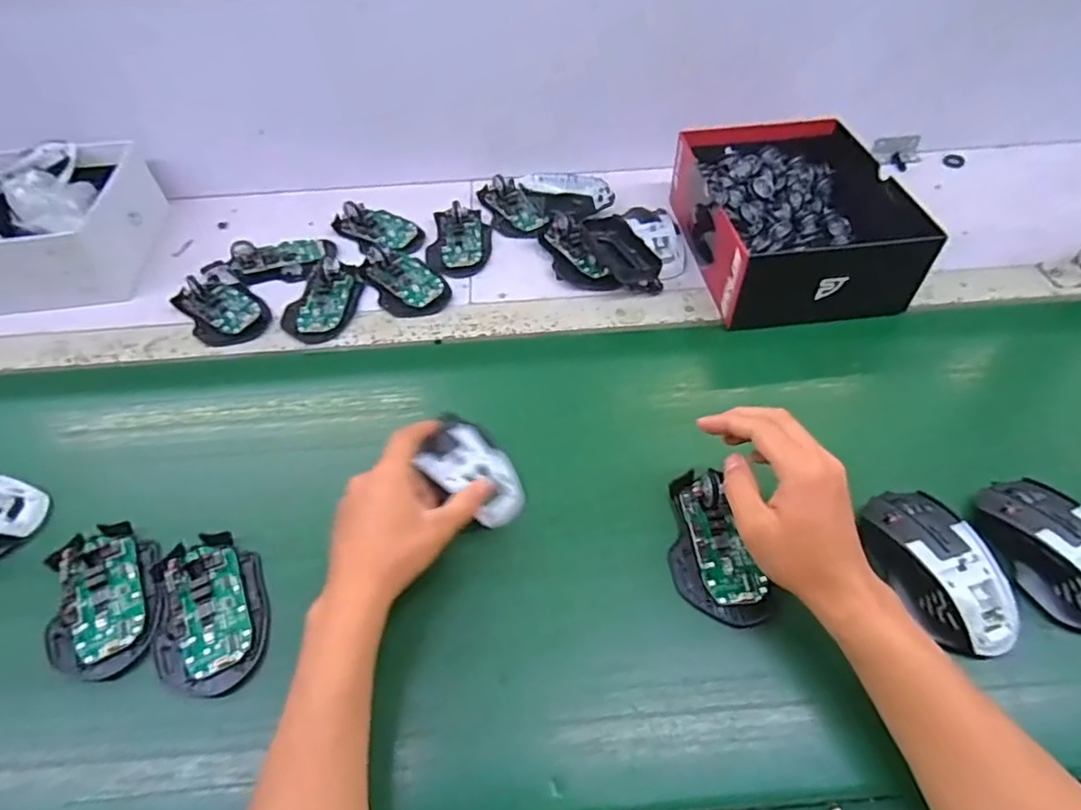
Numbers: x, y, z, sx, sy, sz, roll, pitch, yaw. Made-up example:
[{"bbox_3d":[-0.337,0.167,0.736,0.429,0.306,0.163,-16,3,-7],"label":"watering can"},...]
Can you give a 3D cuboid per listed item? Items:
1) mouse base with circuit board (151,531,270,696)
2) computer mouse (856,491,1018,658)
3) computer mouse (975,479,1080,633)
[{"bbox_3d":[-0.234,0.145,0.419,0.071,0.017,0.112,-18,53,-12],"label":"mouse base with circuit board"},{"bbox_3d":[0.276,0.109,0.408,0.063,0.032,0.114,-18,53,-12],"label":"computer mouse"},{"bbox_3d":[0.364,0.103,0.414,0.061,0.038,0.113,-13,52,-9],"label":"computer mouse"}]

